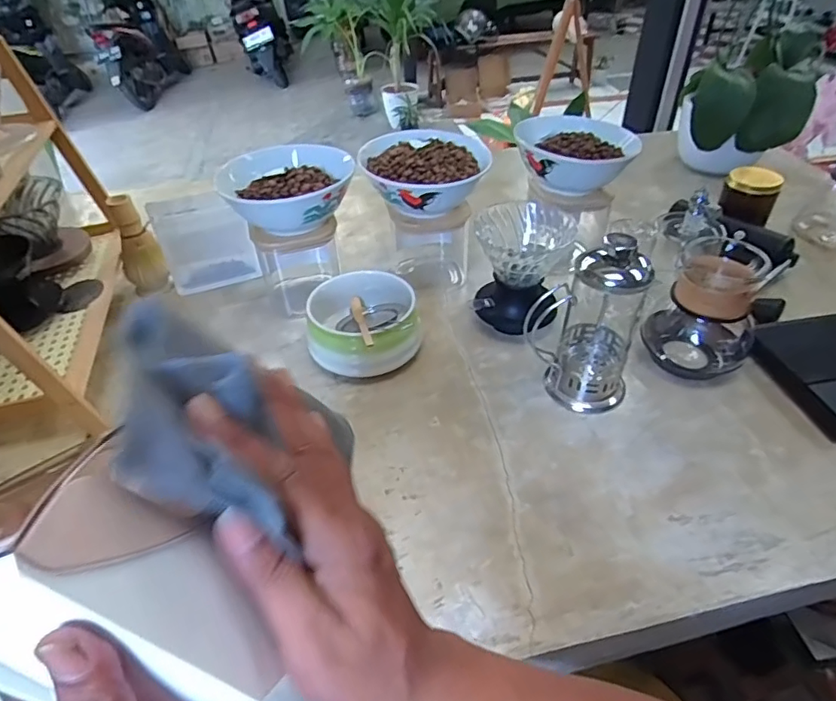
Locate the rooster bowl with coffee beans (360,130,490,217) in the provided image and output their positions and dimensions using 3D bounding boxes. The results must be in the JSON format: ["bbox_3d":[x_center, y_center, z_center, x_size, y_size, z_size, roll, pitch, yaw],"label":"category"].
[{"bbox_3d":[0.008,-0.223,0.673,0.152,0.058,0.153,-1,40,1],"label":"rooster bowl with coffee beans"}]

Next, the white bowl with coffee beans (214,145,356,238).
[{"bbox_3d":[-0.149,-0.182,0.637,0.150,0.067,0.123,-12,42,-11],"label":"white bowl with coffee beans"}]

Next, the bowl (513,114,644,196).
[{"bbox_3d":[0.189,-0.249,0.699,0.131,0.068,0.124,-1,41,1],"label":"bowl"}]

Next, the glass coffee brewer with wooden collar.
[{"bbox_3d":[0.316,-0.043,0.595,0.096,0.130,0.111,31,49,32],"label":"glass coffee brewer with wooden collar"}]

